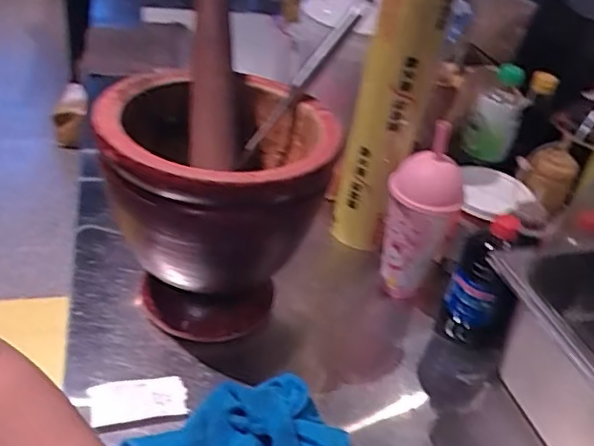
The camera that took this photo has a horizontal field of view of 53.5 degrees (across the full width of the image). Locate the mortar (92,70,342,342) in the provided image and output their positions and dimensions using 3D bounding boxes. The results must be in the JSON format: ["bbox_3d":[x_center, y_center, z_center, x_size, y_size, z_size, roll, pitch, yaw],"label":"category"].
[{"bbox_3d":[-0.080,-0.010,0.621,0.212,0.230,0.210,12,35,3],"label":"mortar"}]

